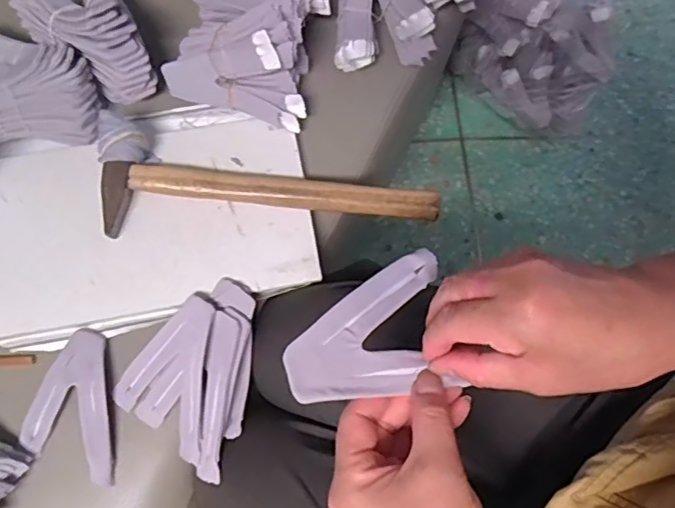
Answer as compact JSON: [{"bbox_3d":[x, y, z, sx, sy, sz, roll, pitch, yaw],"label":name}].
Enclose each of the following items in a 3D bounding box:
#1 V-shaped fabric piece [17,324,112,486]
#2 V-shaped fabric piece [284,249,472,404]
[{"bbox_3d":[-0.226,0.129,0.470,0.070,0.008,0.125,-9,74,-5],"label":"V-shaped fabric piece"},{"bbox_3d":[0.033,0.048,0.320,0.076,0.010,0.123,42,56,11],"label":"V-shaped fabric piece"}]

